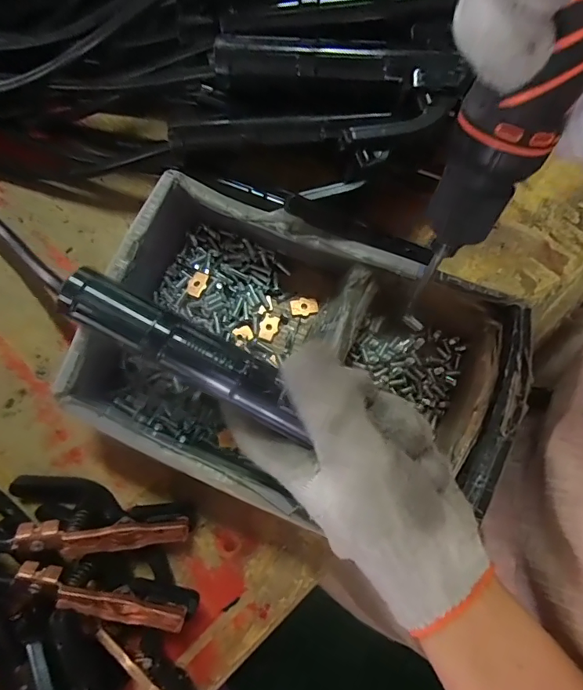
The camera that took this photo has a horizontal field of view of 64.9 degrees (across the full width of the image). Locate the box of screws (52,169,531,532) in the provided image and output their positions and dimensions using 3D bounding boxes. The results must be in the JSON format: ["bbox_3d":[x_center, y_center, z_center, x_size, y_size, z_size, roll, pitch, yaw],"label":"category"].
[{"bbox_3d":[0.005,0.013,0.297,0.259,0.066,0.169,23,76,6],"label":"box of screws"}]

